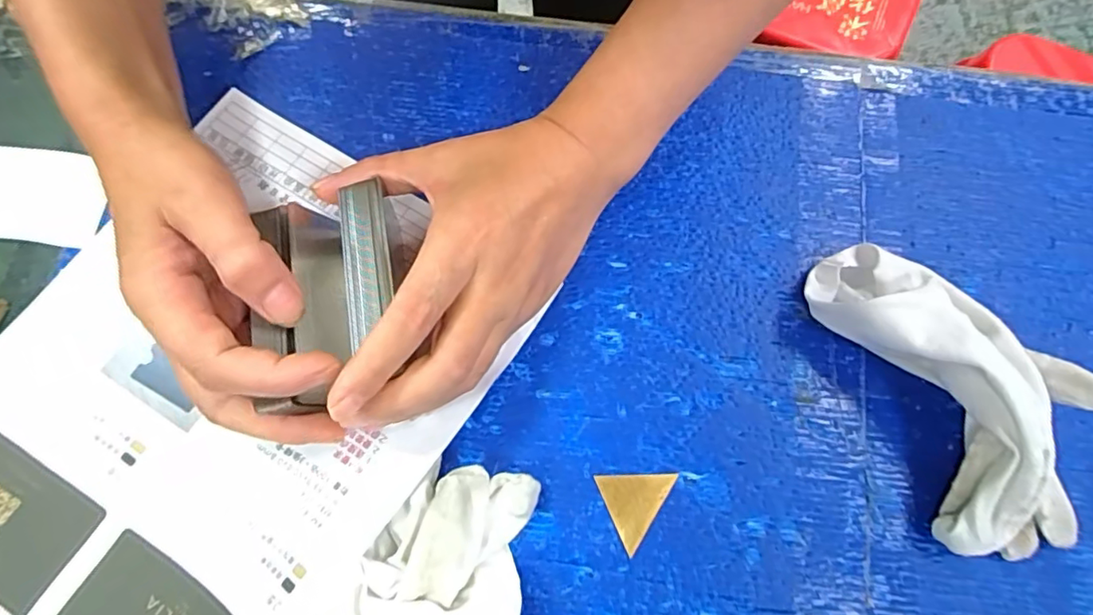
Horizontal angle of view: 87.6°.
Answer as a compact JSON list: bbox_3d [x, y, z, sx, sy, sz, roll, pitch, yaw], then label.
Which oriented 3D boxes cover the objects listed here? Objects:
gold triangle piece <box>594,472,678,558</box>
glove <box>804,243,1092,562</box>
[{"bbox_3d":[0.044,0.087,0.255,0.033,0.004,0.033,-21,75,-7],"label":"gold triangle piece"},{"bbox_3d":[0.192,0.031,0.254,0.094,0.044,0.151,-20,75,-7],"label":"glove"}]

